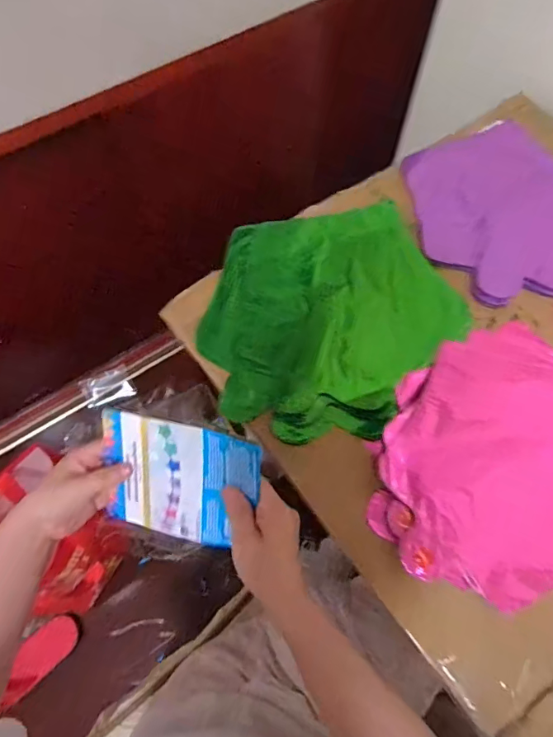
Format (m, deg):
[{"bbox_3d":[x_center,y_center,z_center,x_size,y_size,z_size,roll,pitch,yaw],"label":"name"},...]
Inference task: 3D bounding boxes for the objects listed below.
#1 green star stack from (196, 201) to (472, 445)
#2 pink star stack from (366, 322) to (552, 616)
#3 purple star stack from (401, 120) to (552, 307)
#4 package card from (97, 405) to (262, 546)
[{"bbox_3d":[0.053,-0.057,0.486,0.252,0.017,0.249,-16,68,-6],"label":"green star stack"},{"bbox_3d":[0.215,0.078,0.432,0.265,0.012,0.230,-16,68,-6],"label":"pink star stack"},{"bbox_3d":[0.272,-0.190,0.551,0.223,0.024,0.253,-4,68,-1],"label":"purple star stack"},{"bbox_3d":[-0.086,0.103,0.425,0.147,0.007,0.115,10,109,15],"label":"package card"}]

